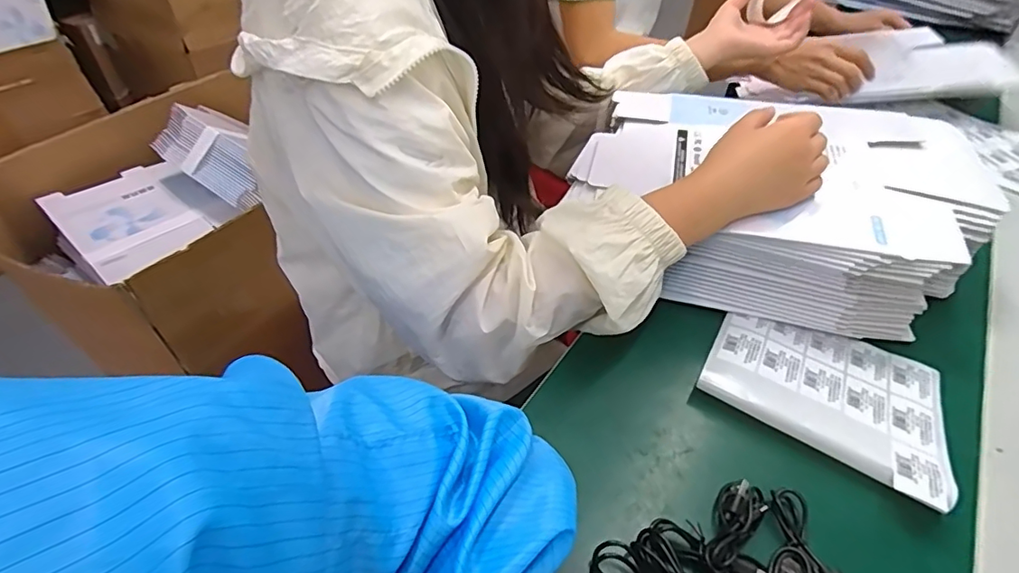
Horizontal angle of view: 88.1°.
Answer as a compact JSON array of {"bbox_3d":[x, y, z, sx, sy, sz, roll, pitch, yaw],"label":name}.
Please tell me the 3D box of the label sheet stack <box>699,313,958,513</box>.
[{"bbox_3d":[0.250,0.076,0.418,0.167,0.022,0.145,25,50,21],"label":"label sheet stack"}]

